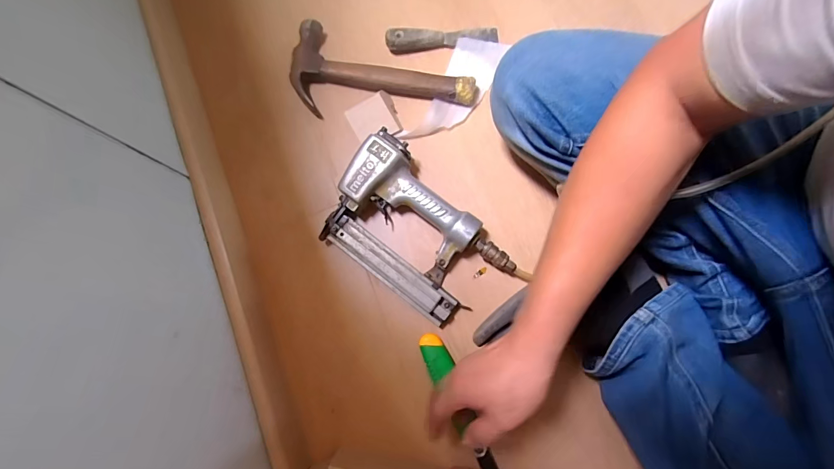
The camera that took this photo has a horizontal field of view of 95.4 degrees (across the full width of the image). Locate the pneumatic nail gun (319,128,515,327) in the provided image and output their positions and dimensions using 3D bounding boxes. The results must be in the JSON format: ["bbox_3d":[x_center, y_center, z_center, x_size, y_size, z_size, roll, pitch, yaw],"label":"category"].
[{"bbox_3d":[-0.011,-0.002,0.518,0.248,0.064,0.162,42,84,10],"label":"pneumatic nail gun"}]

